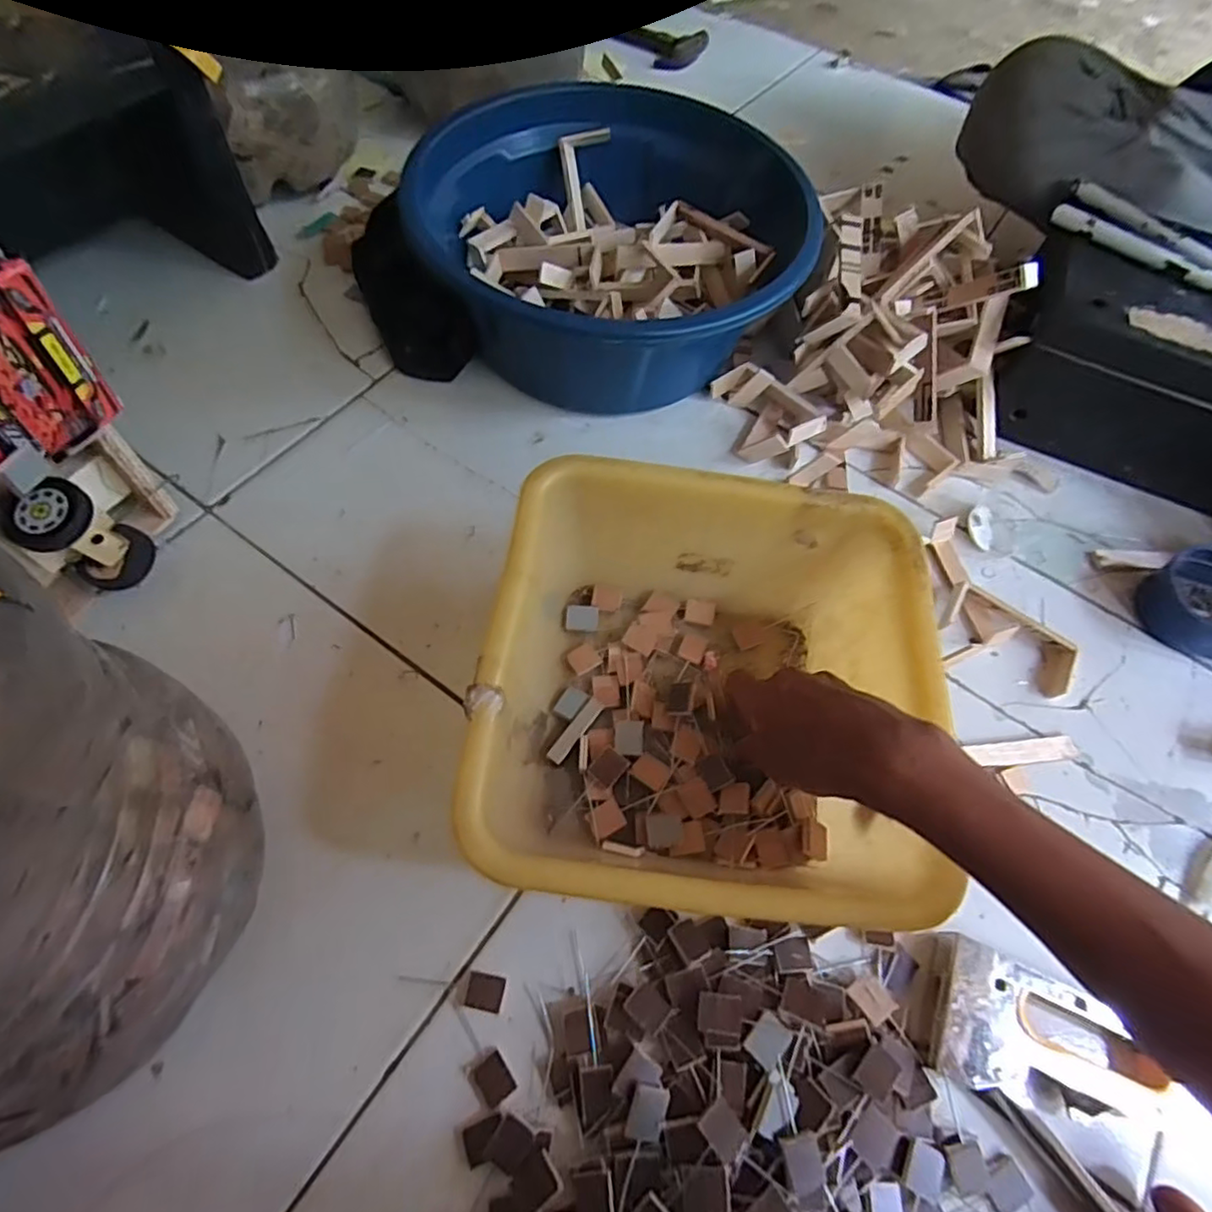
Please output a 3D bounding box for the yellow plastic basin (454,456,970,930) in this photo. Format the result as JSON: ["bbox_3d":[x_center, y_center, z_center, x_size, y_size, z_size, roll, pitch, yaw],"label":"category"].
[{"bbox_3d":[0.062,0.054,0.427,0.261,0.120,0.269,7,63,0],"label":"yellow plastic basin"}]

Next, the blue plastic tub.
[{"bbox_3d":[0.015,-0.315,0.607,0.316,0.135,0.291,1,63,-3],"label":"blue plastic tub"}]

